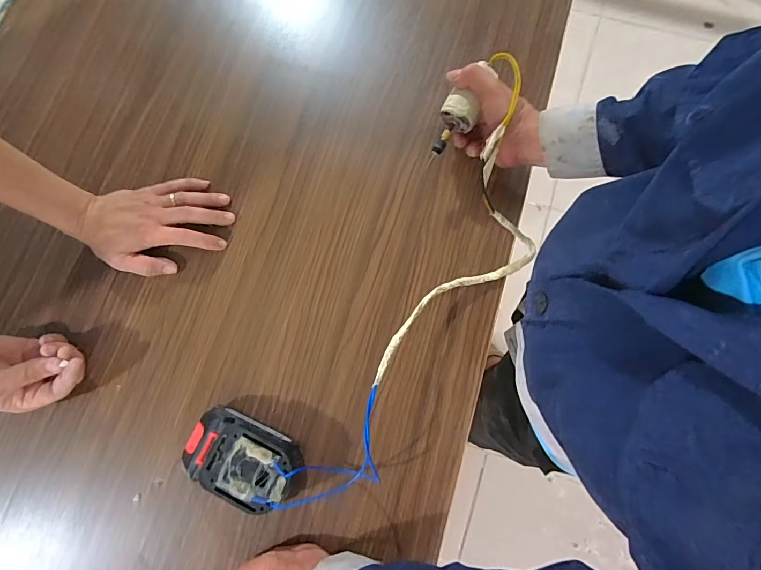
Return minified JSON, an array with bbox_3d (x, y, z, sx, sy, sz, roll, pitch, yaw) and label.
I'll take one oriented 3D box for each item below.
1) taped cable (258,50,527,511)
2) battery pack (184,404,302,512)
[{"bbox_3d":[0.064,0.024,0.475,0.133,0.116,0.524,30,86,8],"label":"taped cable"},{"bbox_3d":[-0.149,0.190,0.460,0.121,0.056,0.072,24,78,7],"label":"battery pack"}]

